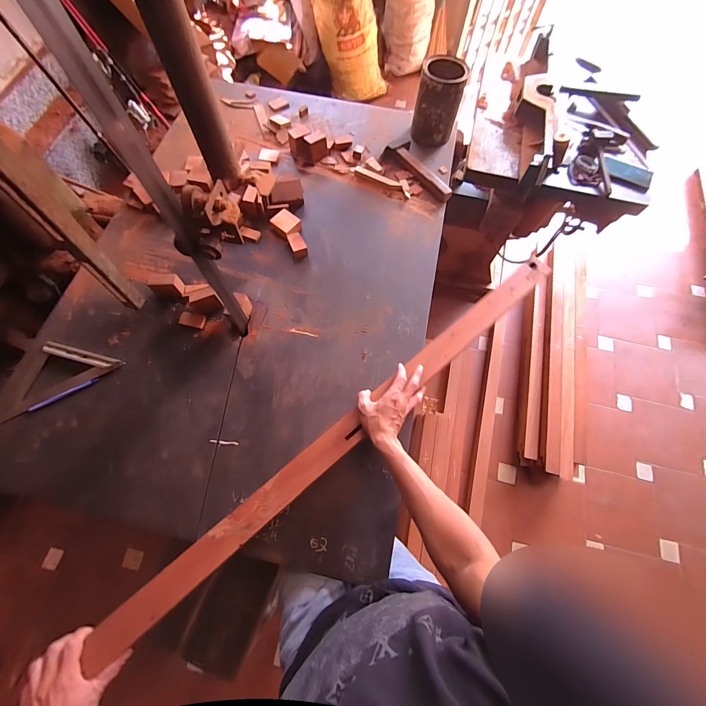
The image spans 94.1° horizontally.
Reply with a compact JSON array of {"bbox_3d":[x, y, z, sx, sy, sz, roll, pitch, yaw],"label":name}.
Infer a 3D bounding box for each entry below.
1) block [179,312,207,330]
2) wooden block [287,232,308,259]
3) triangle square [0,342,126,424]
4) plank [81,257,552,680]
[{"bbox_3d":[-0.368,-0.076,0.754,0.058,0.007,0.033,11,68,2],"label":"block"},{"bbox_3d":[-0.141,-0.277,0.838,0.039,0.027,0.061,-22,70,-11],"label":"wooden block"},{"bbox_3d":[-0.634,0.035,0.701,0.229,0.017,0.124,-31,72,-14],"label":"triangle square"},{"bbox_3d":[0.026,0.122,0.644,1.092,0.020,0.059,-38,74,-15],"label":"plank"}]

